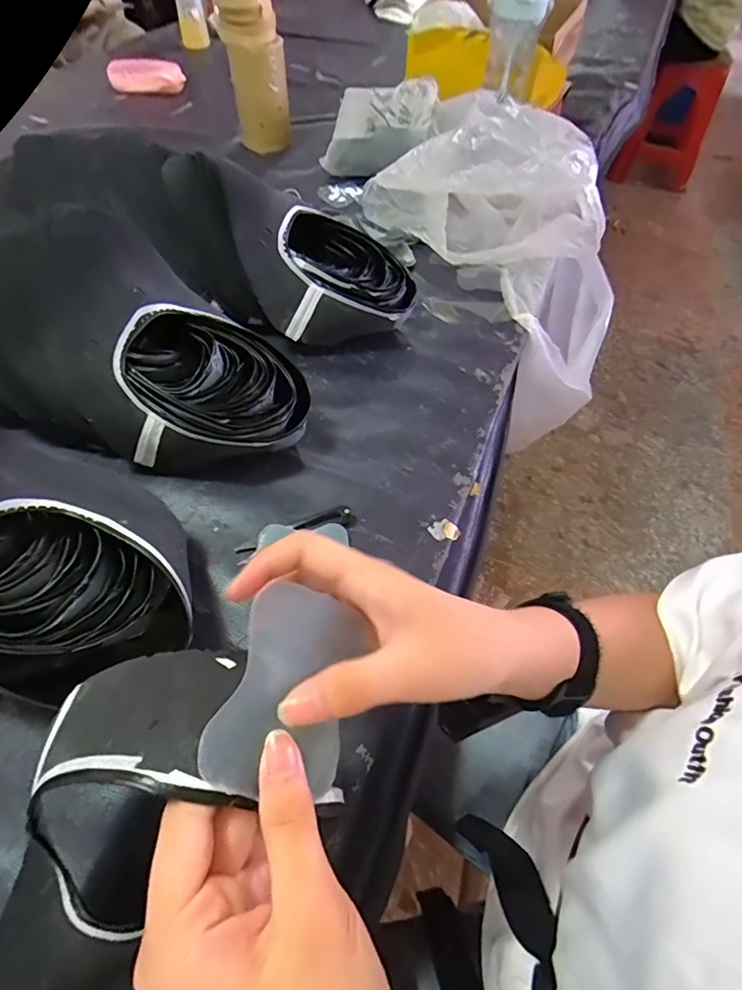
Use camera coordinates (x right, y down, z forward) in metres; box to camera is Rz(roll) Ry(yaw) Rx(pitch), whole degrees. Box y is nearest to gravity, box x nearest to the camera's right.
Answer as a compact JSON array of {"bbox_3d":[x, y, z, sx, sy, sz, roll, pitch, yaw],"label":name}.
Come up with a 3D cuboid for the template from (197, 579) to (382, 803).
[{"bbox_3d":[-0.030,0.077,0.190,0.059,0.004,0.075,35,60,-26],"label":"template"}]

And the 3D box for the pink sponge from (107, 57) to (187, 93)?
[{"bbox_3d":[-0.479,-0.899,1.017,0.157,0.041,0.059,-2,56,-4],"label":"pink sponge"}]

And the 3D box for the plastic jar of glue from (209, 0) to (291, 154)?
[{"bbox_3d":[-0.197,-0.717,0.810,0.099,0.201,0.081,-13,57,-11],"label":"plastic jar of glue"}]

